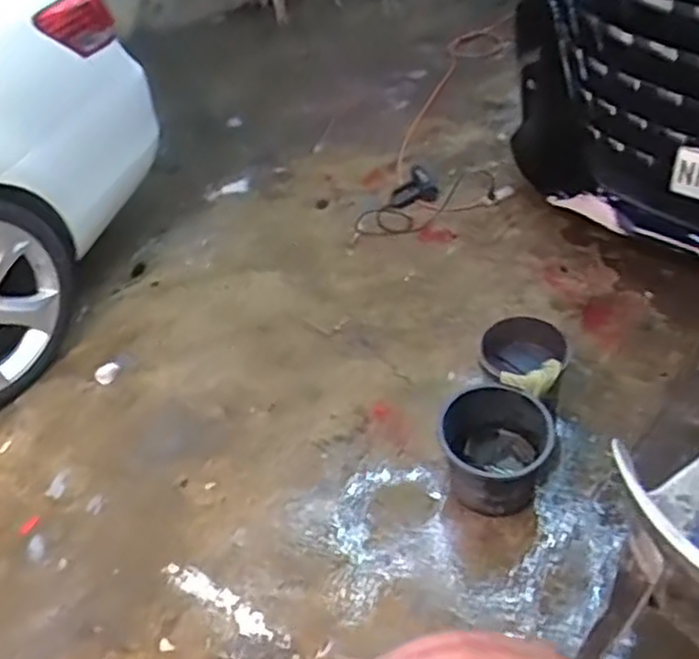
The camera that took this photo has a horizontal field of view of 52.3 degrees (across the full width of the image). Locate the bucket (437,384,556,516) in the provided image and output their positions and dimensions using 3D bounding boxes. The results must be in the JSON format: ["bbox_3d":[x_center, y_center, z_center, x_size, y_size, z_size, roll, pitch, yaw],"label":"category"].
[{"bbox_3d":[0.346,0.292,1.750,0.265,0.186,0.252,-5,40,4],"label":"bucket"}]

